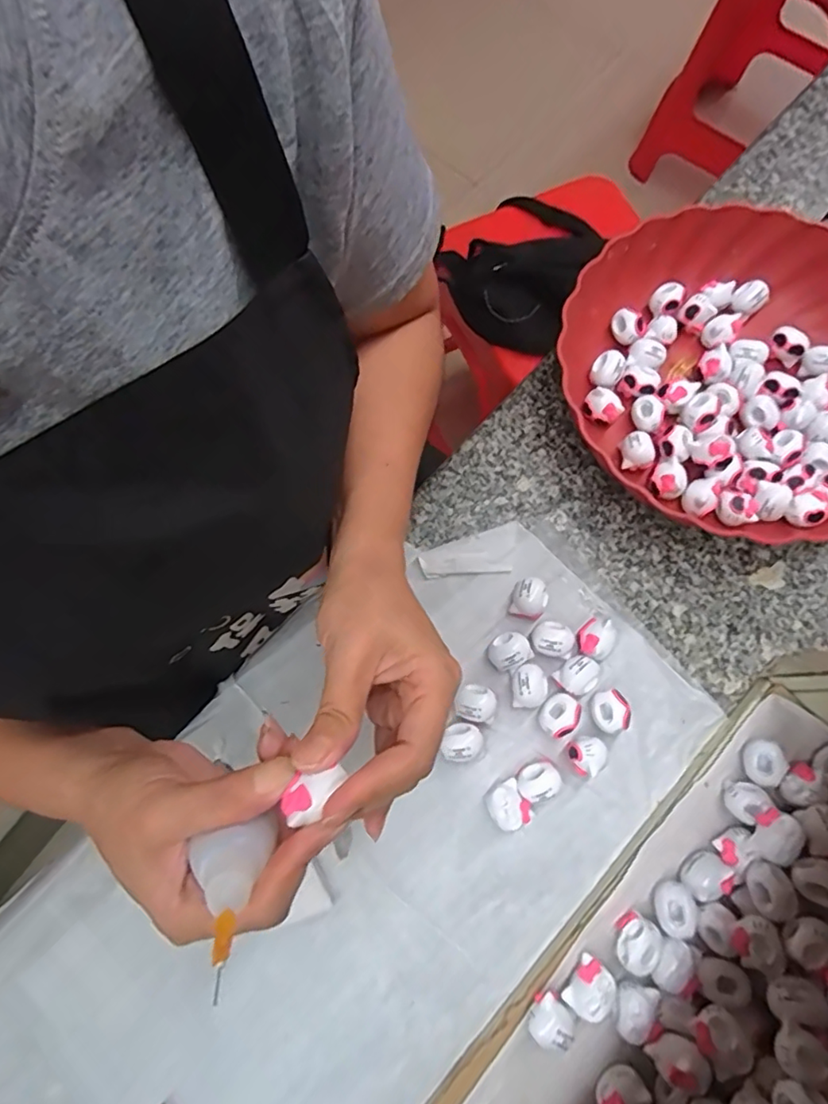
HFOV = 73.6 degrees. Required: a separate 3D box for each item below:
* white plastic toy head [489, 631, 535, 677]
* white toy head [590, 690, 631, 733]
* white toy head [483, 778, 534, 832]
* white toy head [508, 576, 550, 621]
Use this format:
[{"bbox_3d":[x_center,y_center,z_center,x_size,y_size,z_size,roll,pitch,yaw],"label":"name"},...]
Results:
[{"bbox_3d":[0.060,0.062,0.346,0.024,0.015,0.023,-42,78,-10],"label":"white plastic toy head"},{"bbox_3d":[0.118,0.096,0.334,0.020,0.016,0.023,-12,74,-2],"label":"white toy head"},{"bbox_3d":[0.054,0.148,0.323,0.022,0.020,0.026,-29,76,-7],"label":"white toy head"},{"bbox_3d":[0.074,0.030,0.355,0.022,0.018,0.025,10,75,4],"label":"white toy head"}]

